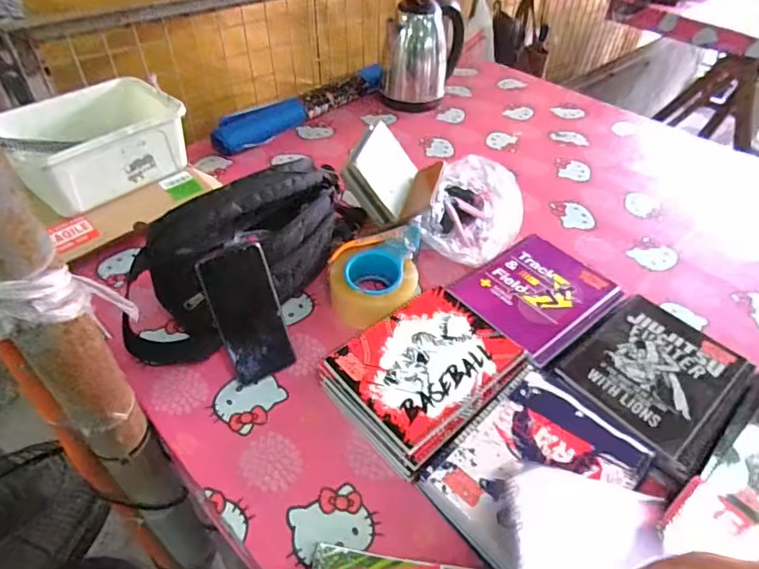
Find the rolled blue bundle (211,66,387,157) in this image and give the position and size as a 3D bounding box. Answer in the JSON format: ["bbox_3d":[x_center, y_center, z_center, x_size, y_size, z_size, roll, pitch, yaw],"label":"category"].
[{"bbox_3d":[-0.167,-0.385,1.076,0.436,0.059,0.059,-34,55,-31],"label":"rolled blue bundle"}]

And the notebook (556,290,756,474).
[{"bbox_3d":[0.338,0.101,0.592,0.207,0.009,0.163,-33,55,-31],"label":"notebook"}]

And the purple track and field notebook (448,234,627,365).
[{"bbox_3d":[0.222,0.007,0.682,0.206,0.010,0.164,-29,53,-28],"label":"purple track and field notebook"}]

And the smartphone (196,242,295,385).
[{"bbox_3d":[-0.157,0.037,0.589,0.074,0.161,0.013,-24,21,-25],"label":"smartphone"}]

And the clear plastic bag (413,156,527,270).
[{"bbox_3d":[0.156,-0.114,0.795,0.140,0.089,0.207,17,46,14],"label":"clear plastic bag"}]

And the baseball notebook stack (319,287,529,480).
[{"bbox_3d":[0.055,0.110,0.594,0.211,0.048,0.159,-31,54,-30],"label":"baseball notebook stack"}]

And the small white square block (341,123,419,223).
[{"bbox_3d":[0.002,-0.181,0.780,0.033,0.111,0.151,-23,31,38],"label":"small white square block"}]

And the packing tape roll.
[{"bbox_3d":[-0.006,-0.018,0.707,0.122,0.062,0.169,5,45,2],"label":"packing tape roll"}]

